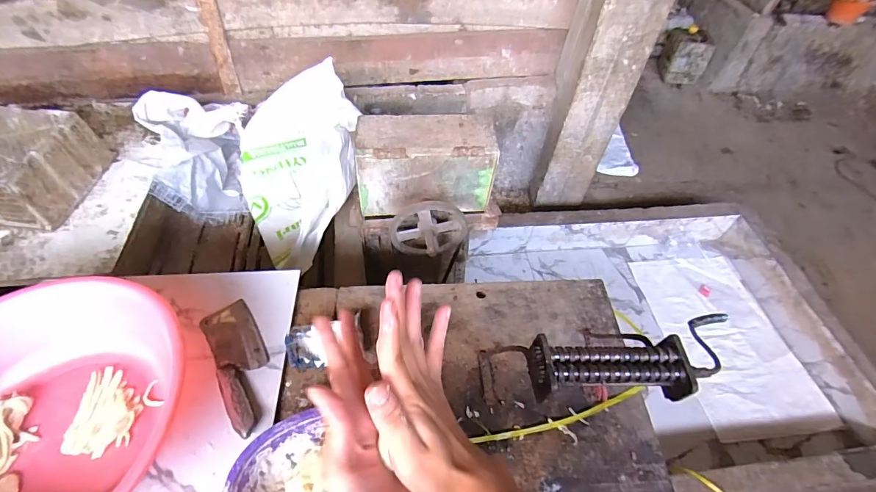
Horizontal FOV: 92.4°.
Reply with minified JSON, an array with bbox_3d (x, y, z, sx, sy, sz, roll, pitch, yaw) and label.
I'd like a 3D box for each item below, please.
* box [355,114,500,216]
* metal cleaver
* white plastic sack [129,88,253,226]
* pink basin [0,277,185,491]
[{"bbox_3d":[-0.032,-0.215,1.126,0.354,0.229,0.132,-2,49,-7],"label":"box"},{"bbox_3d":[-0.330,0.191,0.705,0.082,0.021,0.245,-23,55,-23],"label":"metal cleaver"},{"bbox_3d":[-0.812,-0.306,1.434,0.334,0.271,0.402,-11,51,-15],"label":"white plastic sack"},{"bbox_3d":[-0.560,0.246,0.572,0.401,0.136,0.383,3,49,-3],"label":"pink basin"}]

